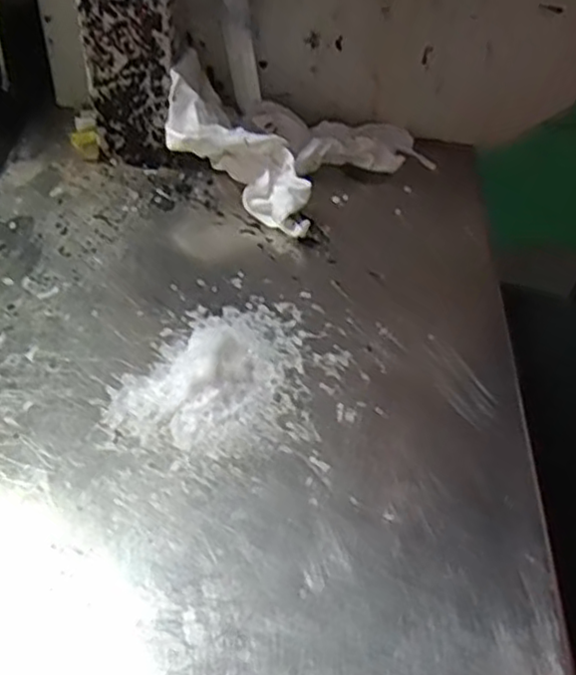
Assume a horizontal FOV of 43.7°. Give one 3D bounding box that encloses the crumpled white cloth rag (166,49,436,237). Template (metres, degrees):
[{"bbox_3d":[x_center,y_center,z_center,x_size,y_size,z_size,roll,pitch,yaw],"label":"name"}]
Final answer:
[{"bbox_3d":[0.010,-0.090,0.340,0.130,0.048,0.079,-4,49,-9],"label":"crumpled white cloth rag"}]

